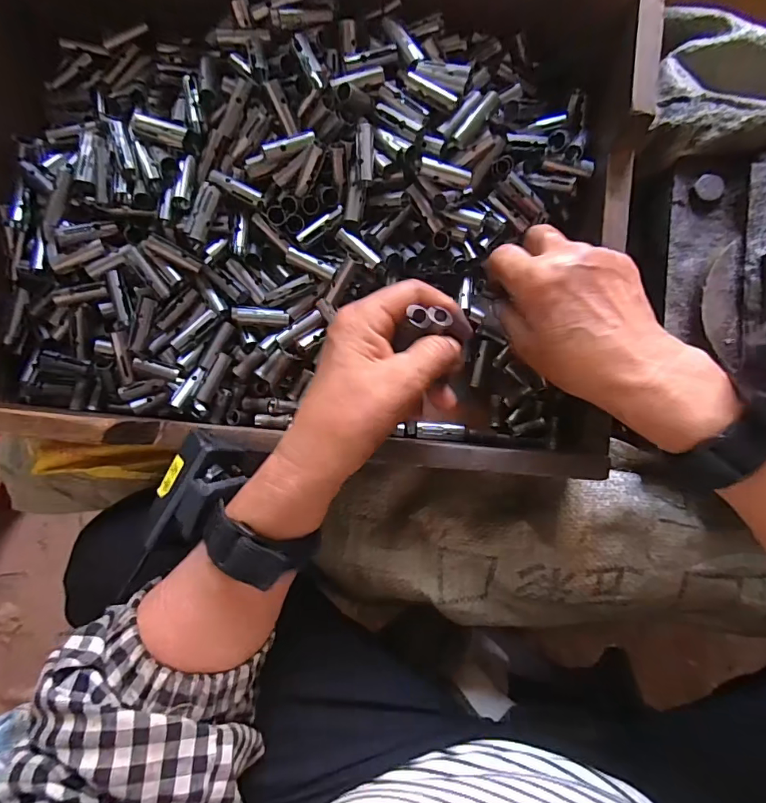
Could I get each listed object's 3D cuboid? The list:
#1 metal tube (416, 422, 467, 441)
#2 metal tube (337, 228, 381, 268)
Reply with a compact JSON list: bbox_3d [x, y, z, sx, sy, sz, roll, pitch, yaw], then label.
[{"bbox_3d":[0.045,0.023,0.350,0.037,0.009,0.013,3,82,7],"label":"metal tube"},{"bbox_3d":[-0.017,-0.106,0.317,0.036,0.009,0.011,41,88,10],"label":"metal tube"}]

